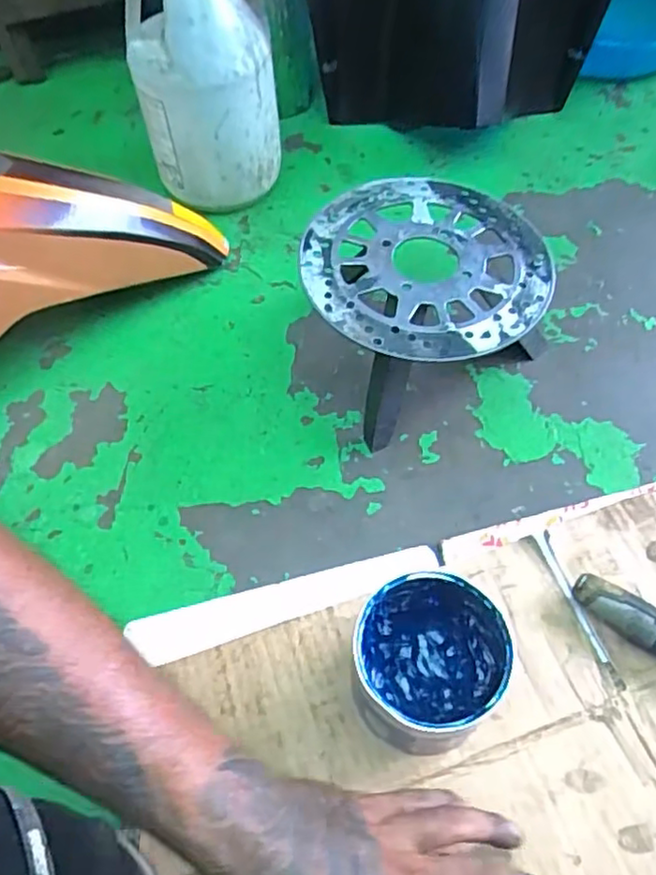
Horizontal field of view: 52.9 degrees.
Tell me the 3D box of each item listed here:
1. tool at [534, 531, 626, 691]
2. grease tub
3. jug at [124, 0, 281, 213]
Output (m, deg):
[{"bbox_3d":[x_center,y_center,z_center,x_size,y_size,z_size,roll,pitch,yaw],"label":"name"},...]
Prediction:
[{"bbox_3d":[0.198,0.135,0.527,0.013,0.006,0.132,-13,57,-6],"label":"tool"},{"bbox_3d":[0.069,0.158,0.458,0.100,0.091,0.097,-1,56,1],"label":"grease tub"},{"bbox_3d":[-0.133,-0.382,0.713,0.148,0.277,0.119,-8,57,-4],"label":"jug"}]

